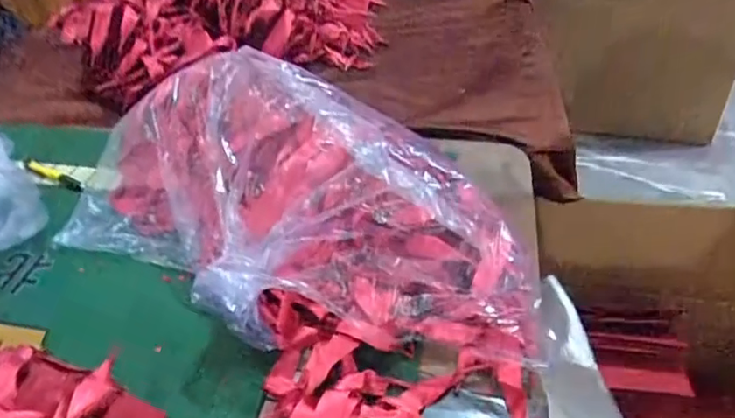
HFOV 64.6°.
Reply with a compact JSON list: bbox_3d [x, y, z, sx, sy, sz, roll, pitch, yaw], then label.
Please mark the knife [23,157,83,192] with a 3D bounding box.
[{"bbox_3d":[-0.402,-0.044,0.743,0.108,0.016,0.017,20,46,26],"label":"knife"}]

